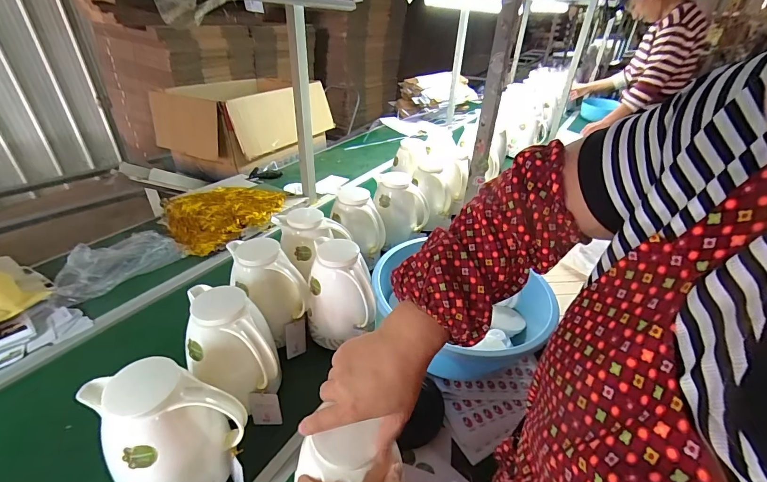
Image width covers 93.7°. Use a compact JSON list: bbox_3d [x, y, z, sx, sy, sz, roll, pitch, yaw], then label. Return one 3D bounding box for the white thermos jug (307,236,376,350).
[{"bbox_3d":[-0.091,0.101,0.730,0.124,0.185,0.156,-4,35,-11],"label":"white thermos jug"}]

